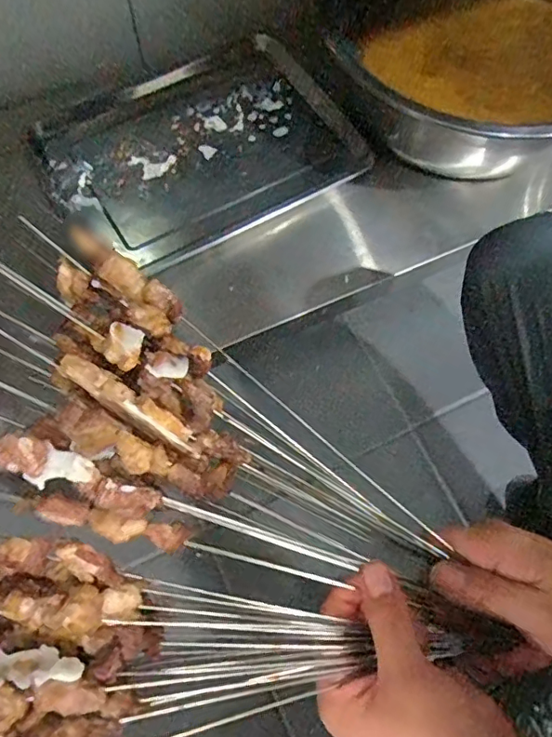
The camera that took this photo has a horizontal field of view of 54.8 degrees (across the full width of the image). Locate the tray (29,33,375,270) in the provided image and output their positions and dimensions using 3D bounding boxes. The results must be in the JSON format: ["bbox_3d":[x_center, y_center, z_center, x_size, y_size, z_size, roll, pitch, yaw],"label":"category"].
[{"bbox_3d":[-0.119,-0.311,0.729,0.391,0.043,0.319,-25,70,-11],"label":"tray"}]

